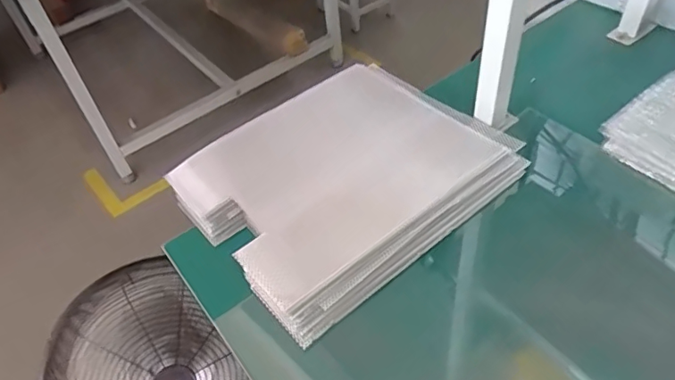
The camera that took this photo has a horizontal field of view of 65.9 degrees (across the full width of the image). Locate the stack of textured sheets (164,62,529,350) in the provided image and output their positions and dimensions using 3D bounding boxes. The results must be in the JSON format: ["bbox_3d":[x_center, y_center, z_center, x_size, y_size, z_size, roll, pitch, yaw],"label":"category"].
[{"bbox_3d":[0.011,-0.028,0.655,0.367,0.048,0.300,-32,51,-21],"label":"stack of textured sheets"}]

